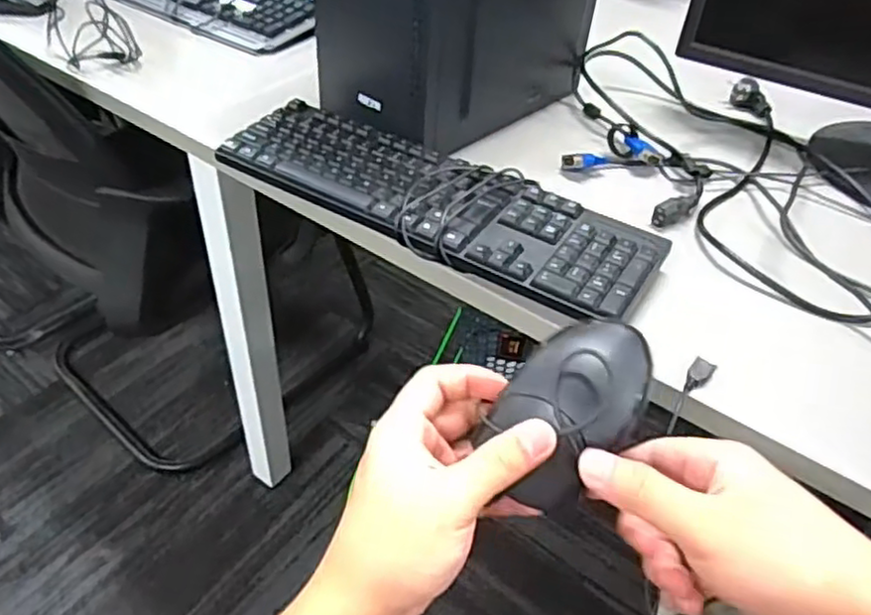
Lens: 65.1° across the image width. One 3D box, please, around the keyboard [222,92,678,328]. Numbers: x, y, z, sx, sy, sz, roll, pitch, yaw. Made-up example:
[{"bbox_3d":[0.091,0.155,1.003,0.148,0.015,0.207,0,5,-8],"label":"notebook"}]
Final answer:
[{"bbox_3d":[-0.005,-0.102,0.640,0.421,0.033,0.126,27,48,22],"label":"keyboard"}]

